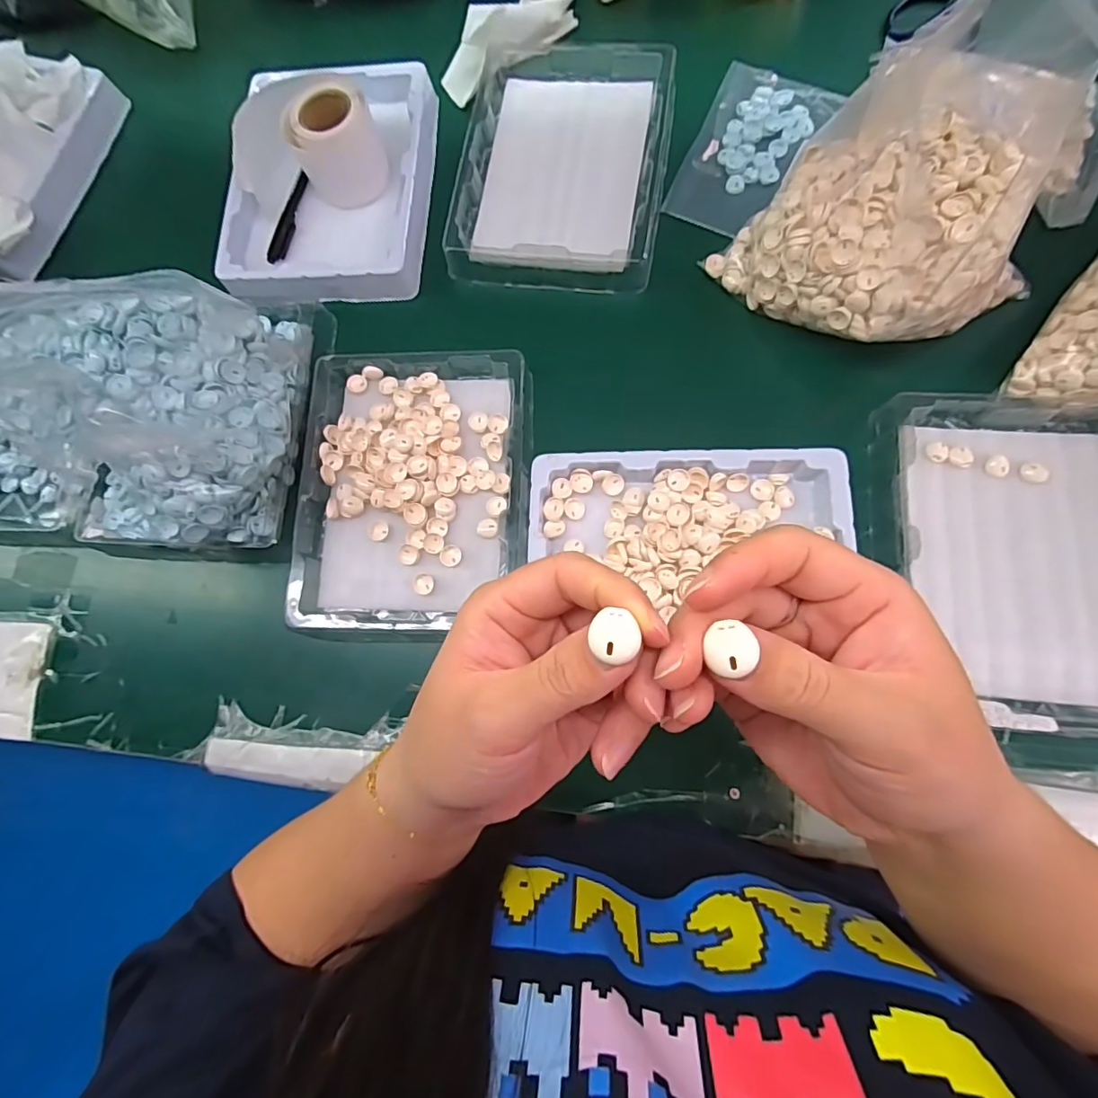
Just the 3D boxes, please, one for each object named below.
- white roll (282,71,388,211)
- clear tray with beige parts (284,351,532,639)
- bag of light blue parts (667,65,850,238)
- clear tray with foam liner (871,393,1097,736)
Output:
[{"bbox_3d":[-0.181,-0.347,0.454,0.072,0.052,0.073,-7,77,6],"label":"white roll"},{"bbox_3d":[-0.103,-0.046,0.396,0.173,0.031,0.216,2,78,6],"label":"clear tray with beige parts"},{"bbox_3d":[0.170,-0.344,0.461,0.092,0.007,0.170,29,82,8],"label":"bag of light blue parts"},{"bbox_3d":[0.316,0.003,0.346,0.164,0.035,0.215,3,78,6],"label":"clear tray with foam liner"}]

